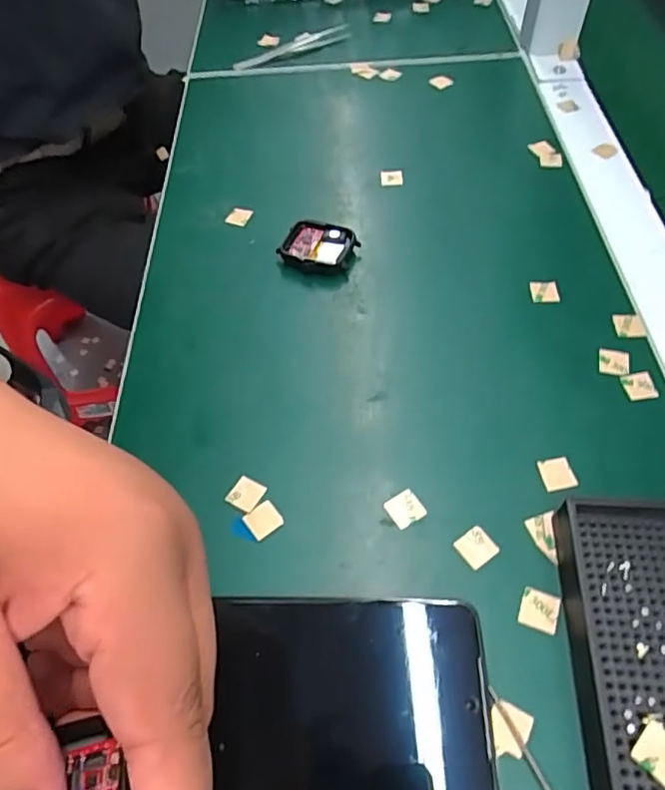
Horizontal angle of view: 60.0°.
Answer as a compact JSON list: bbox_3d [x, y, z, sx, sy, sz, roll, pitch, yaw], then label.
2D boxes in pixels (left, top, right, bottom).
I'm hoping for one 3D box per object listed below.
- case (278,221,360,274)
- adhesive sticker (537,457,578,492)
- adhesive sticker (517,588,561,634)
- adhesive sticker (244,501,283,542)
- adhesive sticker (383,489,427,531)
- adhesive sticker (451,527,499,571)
[{"bbox_3d":[-0.009,-0.095,0.376,0.046,0.014,0.037,15,58,13],"label":"case"},{"bbox_3d":[0.110,0.039,0.281,0.015,0.004,0.017,-8,56,-2],"label":"adhesive sticker"},{"bbox_3d":[0.089,0.092,0.246,0.015,0.004,0.016,19,61,11],"label":"adhesive sticker"},{"bbox_3d":[-0.033,0.059,0.274,0.016,0.004,0.015,-33,60,-18],"label":"adhesive sticker"},{"bbox_3d":[0.035,0.053,0.273,0.016,0.004,0.015,-28,59,-15],"label":"adhesive sticker"},{"bbox_3d":[0.065,0.070,0.262,0.015,0.004,0.015,-34,66,-17],"label":"adhesive sticker"}]

